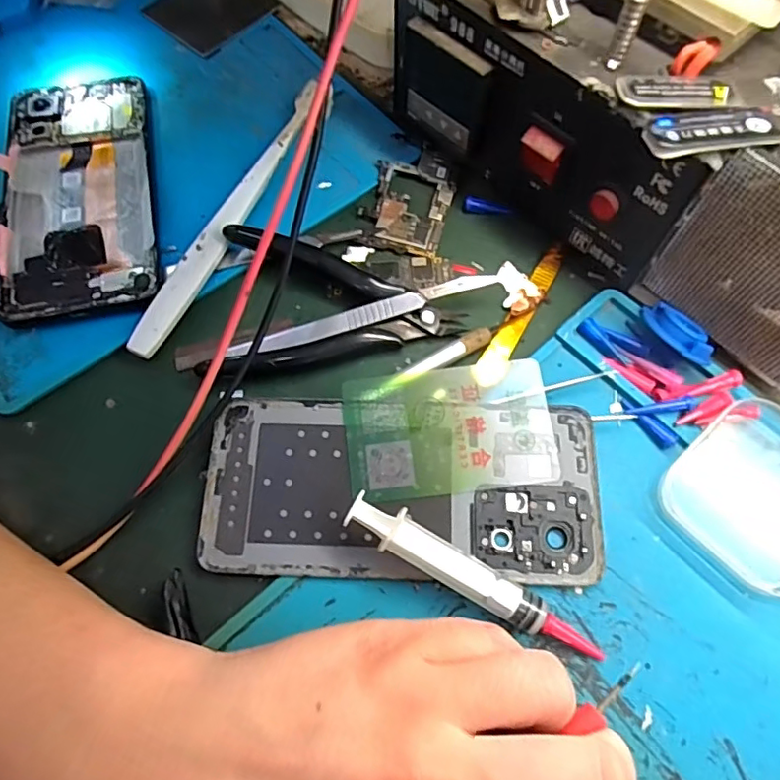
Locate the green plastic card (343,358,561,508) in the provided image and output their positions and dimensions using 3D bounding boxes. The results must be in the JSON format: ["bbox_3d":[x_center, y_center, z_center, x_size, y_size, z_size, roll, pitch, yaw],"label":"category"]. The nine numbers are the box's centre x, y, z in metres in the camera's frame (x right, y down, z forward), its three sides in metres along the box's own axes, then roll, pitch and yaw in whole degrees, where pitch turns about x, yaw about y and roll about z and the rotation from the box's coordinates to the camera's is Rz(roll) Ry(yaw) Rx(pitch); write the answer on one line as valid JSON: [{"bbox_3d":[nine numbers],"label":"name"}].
[{"bbox_3d":[0.025,0.017,0.236,0.084,0.004,0.053,-7,72,-1],"label":"green plastic card"}]

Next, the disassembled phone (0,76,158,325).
[{"bbox_3d":[-0.158,-0.103,0.285,0.069,0.016,0.150,-12,67,-4],"label":"disassembled phone"}]

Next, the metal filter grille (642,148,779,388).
[{"bbox_3d":[0.152,-0.039,0.221,0.004,0.082,0.086,-41,72,-18],"label":"metal filter grille"}]

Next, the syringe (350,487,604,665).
[{"bbox_3d":[0.031,0.069,0.206,0.101,0.022,0.014,25,69,11],"label":"syringe"}]

